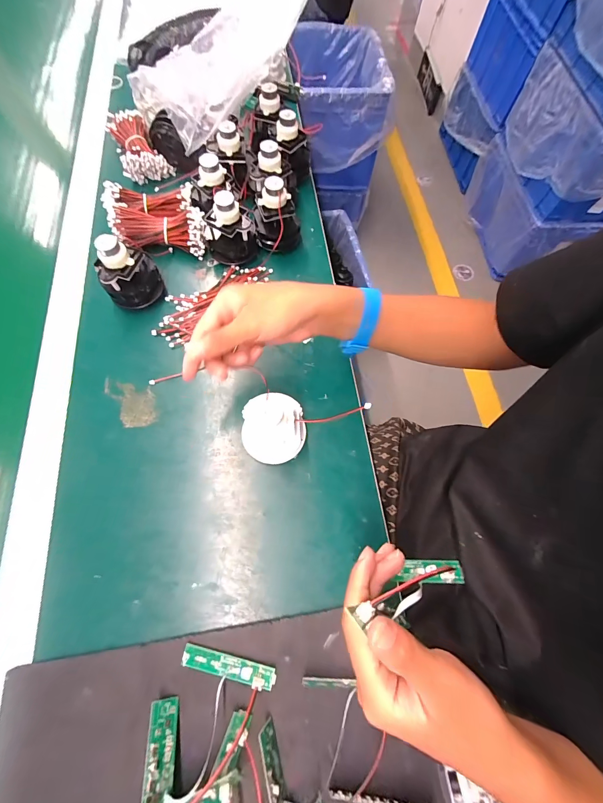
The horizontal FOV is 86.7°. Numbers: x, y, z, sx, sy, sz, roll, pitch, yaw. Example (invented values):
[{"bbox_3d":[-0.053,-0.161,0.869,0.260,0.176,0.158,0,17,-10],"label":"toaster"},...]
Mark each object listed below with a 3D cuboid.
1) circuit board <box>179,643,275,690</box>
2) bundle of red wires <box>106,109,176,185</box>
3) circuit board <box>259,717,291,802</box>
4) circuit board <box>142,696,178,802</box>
[{"bbox_3d":[-0.065,0.236,0.284,0.083,0.005,0.017,13,61,4],"label":"circuit board"},{"bbox_3d":[-0.261,-0.407,0.507,0.069,0.048,0.116,-26,73,-12],"label":"bundle of red wires"},{"bbox_3d":[-0.020,0.305,0.251,0.014,0.017,0.079,-15,70,-9],"label":"circuit board"},{"bbox_3d":[-0.109,0.282,0.244,0.021,0.006,0.080,15,42,-26],"label":"circuit board"}]

